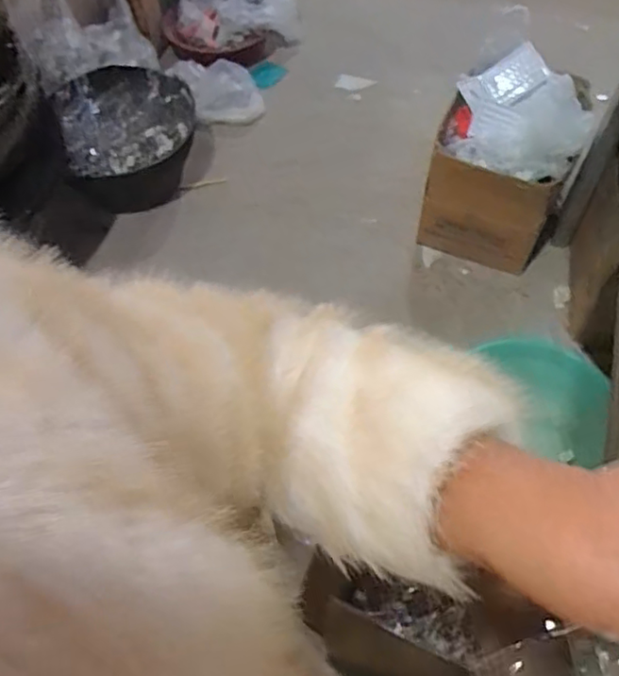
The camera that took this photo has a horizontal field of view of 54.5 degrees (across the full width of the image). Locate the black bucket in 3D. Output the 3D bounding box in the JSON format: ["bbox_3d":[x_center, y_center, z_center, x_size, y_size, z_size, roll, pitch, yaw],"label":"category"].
[{"bbox_3d":[-0.469,-0.519,1.602,0.334,0.265,0.332,-1,56,1],"label":"black bucket"}]

